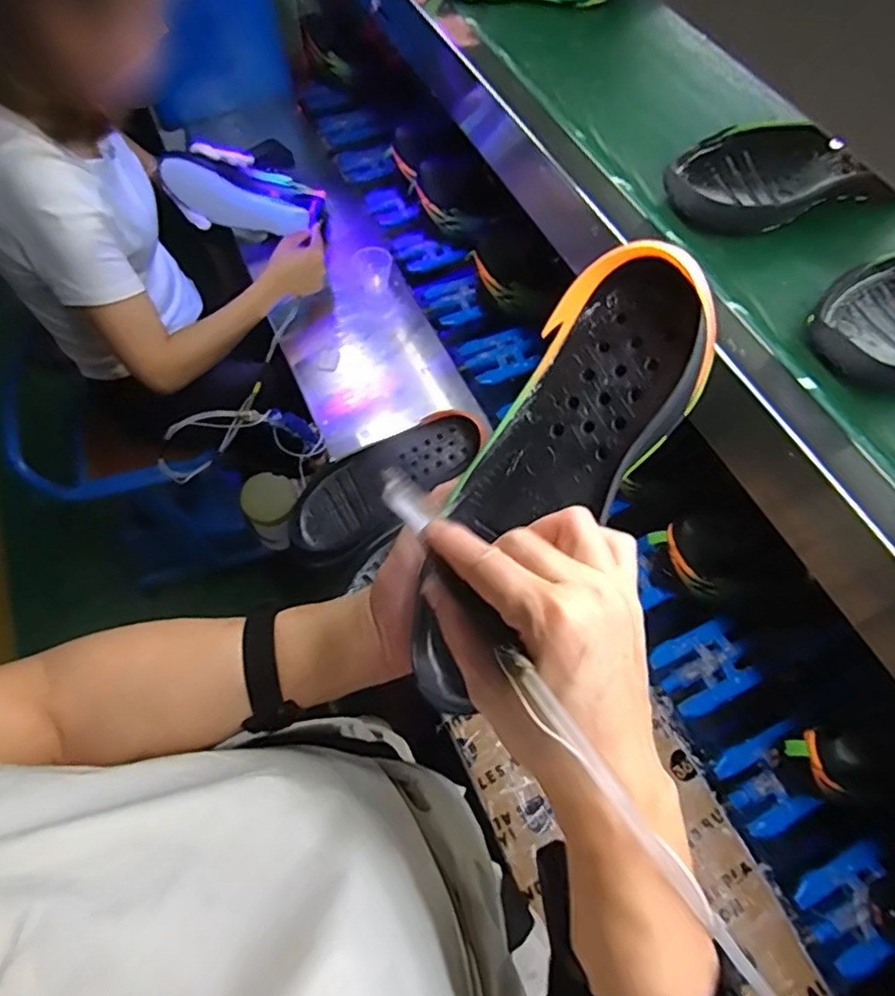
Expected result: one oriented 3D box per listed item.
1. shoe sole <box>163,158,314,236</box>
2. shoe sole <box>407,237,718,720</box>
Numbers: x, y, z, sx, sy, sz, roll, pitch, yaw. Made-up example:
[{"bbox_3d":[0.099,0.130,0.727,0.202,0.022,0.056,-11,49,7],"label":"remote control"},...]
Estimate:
[{"bbox_3d":[-0.350,-0.484,0.997,0.217,0.064,0.032,10,60,-28],"label":"shoe sole"},{"bbox_3d":[0.059,-0.019,0.347,0.087,0.042,0.256,34,96,17],"label":"shoe sole"}]

